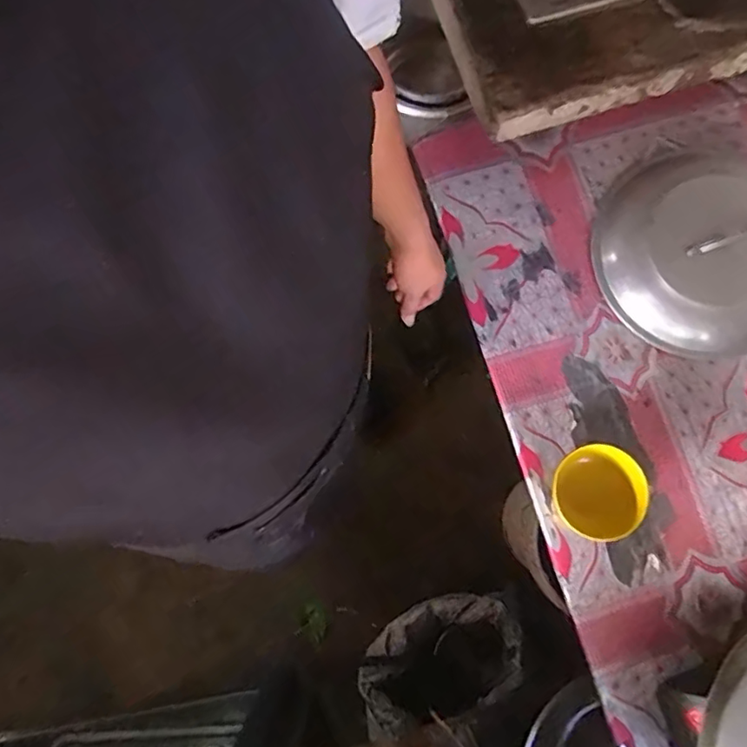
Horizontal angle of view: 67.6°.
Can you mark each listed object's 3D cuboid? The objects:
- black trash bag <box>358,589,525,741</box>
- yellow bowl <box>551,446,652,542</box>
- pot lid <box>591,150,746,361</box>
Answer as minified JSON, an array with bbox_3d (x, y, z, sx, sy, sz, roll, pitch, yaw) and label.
[{"bbox_3d":[0.140,0.640,1.243,0.368,0.149,0.212,-26,80,-6],"label":"black trash bag"},{"bbox_3d":[0.282,0.153,0.708,0.107,0.053,0.110,0,79,-1],"label":"yellow bowl"},{"bbox_3d":[0.457,-0.172,0.771,0.282,0.057,0.288,0,79,-1],"label":"pot lid"}]

